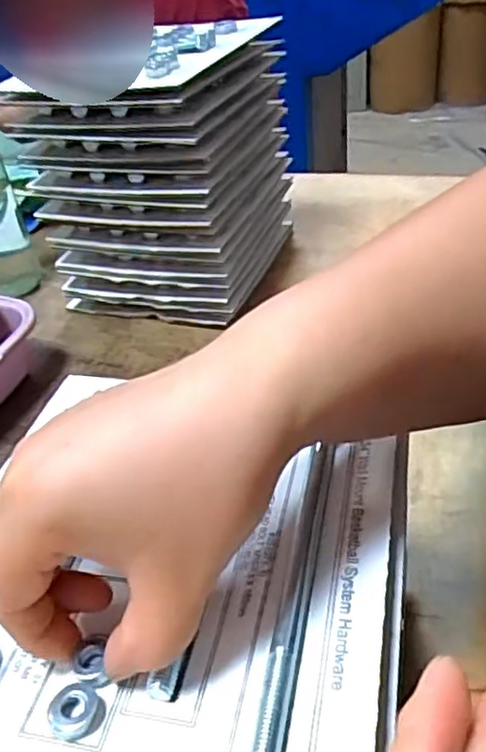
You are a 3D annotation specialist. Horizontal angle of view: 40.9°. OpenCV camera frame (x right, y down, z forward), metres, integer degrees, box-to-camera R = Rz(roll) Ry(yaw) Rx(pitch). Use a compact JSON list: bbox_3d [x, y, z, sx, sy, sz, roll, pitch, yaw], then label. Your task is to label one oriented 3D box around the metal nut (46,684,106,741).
[{"bbox_3d":[-0.057,0.114,0.221,0.020,0.006,0.017,-7,38,2],"label":"metal nut"}]

